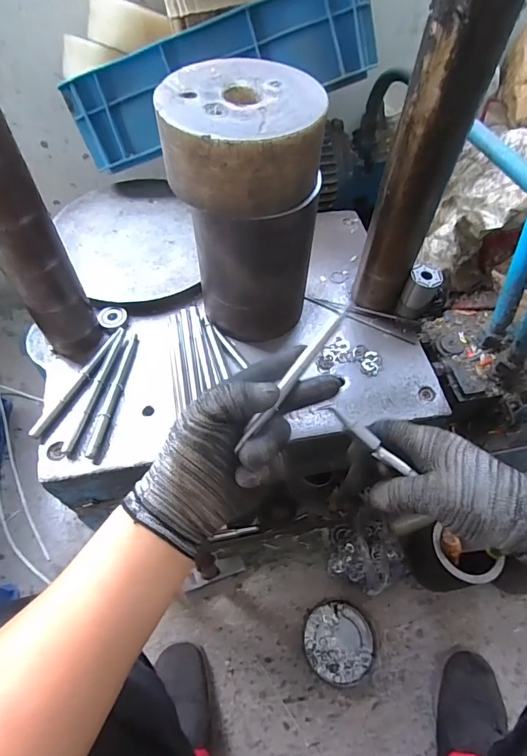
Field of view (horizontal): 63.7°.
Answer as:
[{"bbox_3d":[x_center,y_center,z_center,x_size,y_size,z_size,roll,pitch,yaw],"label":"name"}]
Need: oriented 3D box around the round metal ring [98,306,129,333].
[{"bbox_3d":[-0.190,-0.076,0.536,0.034,0.006,0.033,1,57,-1],"label":"round metal ring"}]

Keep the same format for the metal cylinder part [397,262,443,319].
[{"bbox_3d":[0.196,-0.106,0.533,0.036,0.067,0.032,20,58,11],"label":"metal cylinder part"}]

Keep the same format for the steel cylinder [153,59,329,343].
[{"bbox_3d":[-0.022,-0.171,0.458,0.139,0.237,0.139,1,57,-1],"label":"steel cylinder"}]

